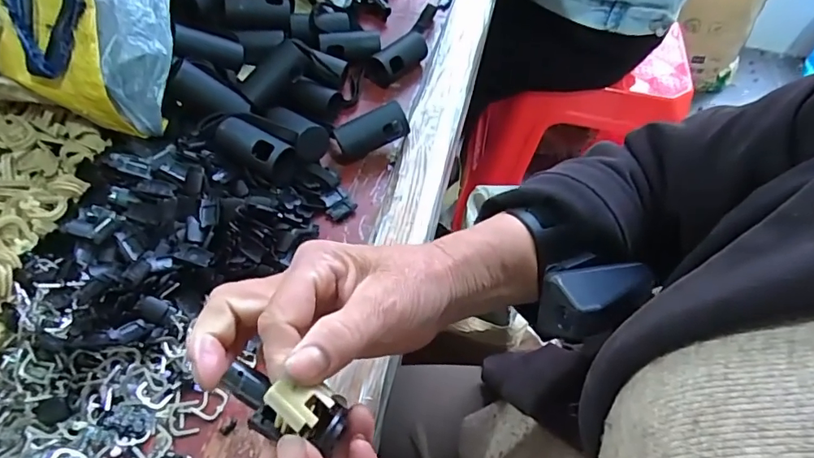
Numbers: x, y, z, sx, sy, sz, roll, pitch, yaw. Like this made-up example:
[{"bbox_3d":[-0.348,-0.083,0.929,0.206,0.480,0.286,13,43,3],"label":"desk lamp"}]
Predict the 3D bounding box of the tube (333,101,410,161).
[{"bbox_3d":[-0.030,-0.084,0.422,0.059,0.024,0.027,-23,60,-19],"label":"tube"}]

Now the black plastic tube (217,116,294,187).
[{"bbox_3d":[-0.117,-0.063,0.387,0.061,0.024,0.032,29,57,15],"label":"black plastic tube"}]

